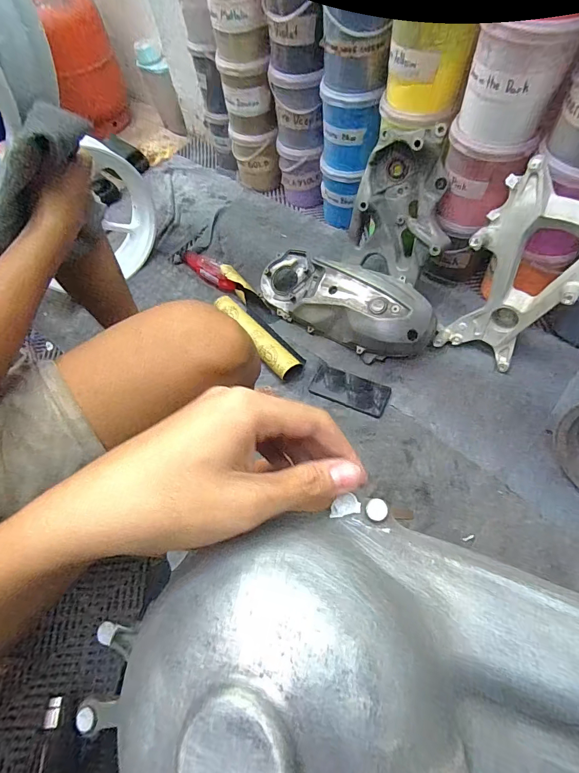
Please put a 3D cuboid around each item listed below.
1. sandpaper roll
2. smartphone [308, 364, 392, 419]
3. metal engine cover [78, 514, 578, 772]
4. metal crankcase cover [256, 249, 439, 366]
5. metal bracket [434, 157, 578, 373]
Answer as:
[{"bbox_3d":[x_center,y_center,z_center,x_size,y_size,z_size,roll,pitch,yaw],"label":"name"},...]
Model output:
[{"bbox_3d":[-0.085,-0.118,0.909,0.061,0.052,0.284,-39,64,-17],"label":"sandpaper roll"},{"bbox_3d":[0.132,0.009,0.849,0.167,0.008,0.079,21,64,15],"label":"smartphone"},{"bbox_3d":[0.116,0.149,0.149,0.408,0.065,0.163,8,61,8],"label":"metal engine cover"},{"bbox_3d":[0.117,-0.195,0.890,0.424,0.127,0.151,31,67,20],"label":"metal crankcase cover"},{"bbox_3d":[0.449,-0.202,0.737,0.235,0.363,0.080,32,43,20],"label":"metal bracket"}]

